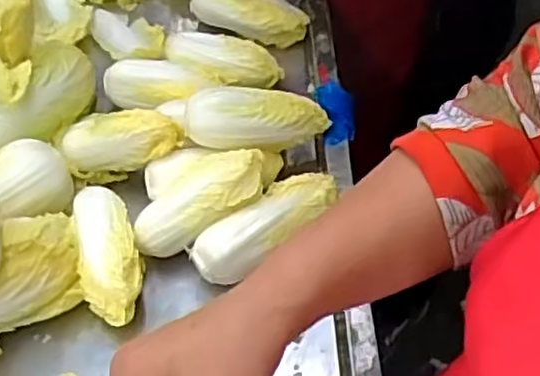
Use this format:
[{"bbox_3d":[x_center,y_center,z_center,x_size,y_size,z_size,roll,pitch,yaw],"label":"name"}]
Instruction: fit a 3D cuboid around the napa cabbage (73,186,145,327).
[{"bbox_3d":[-0.124,0.052,0.538,0.045,0.049,0.119,-14,53,-8],"label":"napa cabbage"}]

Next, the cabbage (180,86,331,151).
[{"bbox_3d":[-0.009,-0.057,0.566,0.121,0.039,0.045,0,51,-13],"label":"cabbage"}]

